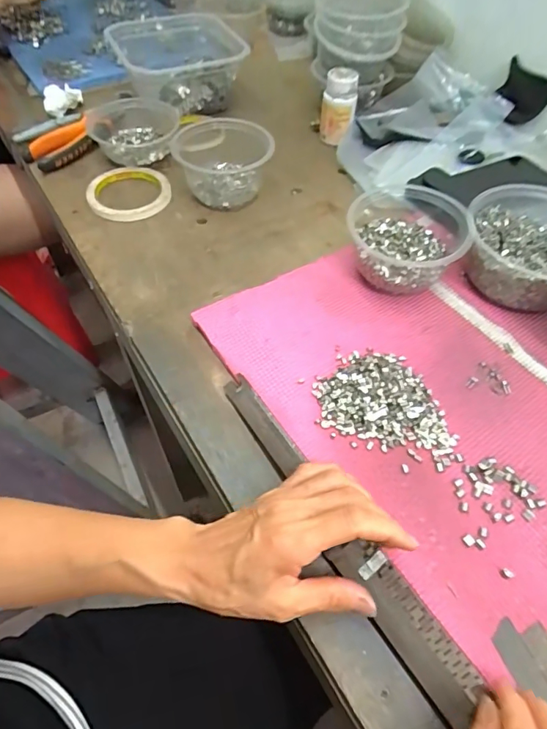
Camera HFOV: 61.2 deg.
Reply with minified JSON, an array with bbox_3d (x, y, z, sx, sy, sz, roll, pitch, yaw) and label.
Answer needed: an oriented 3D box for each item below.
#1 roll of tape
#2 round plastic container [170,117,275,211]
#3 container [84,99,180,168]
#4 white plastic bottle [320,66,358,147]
[{"bbox_3d":[-0.175,-0.212,0.564,0.095,0.016,0.098,-7,55,-8],"label":"roll of tape"},{"bbox_3d":[-0.063,-0.251,0.563,0.106,0.059,0.131,-17,57,-14],"label":"round plastic container"},{"bbox_3d":[-0.185,-0.309,0.616,0.120,0.040,0.119,-11,56,-10],"label":"container"},{"bbox_3d":[0.087,-0.346,0.621,0.044,0.075,0.046,9,55,4],"label":"white plastic bottle"}]

